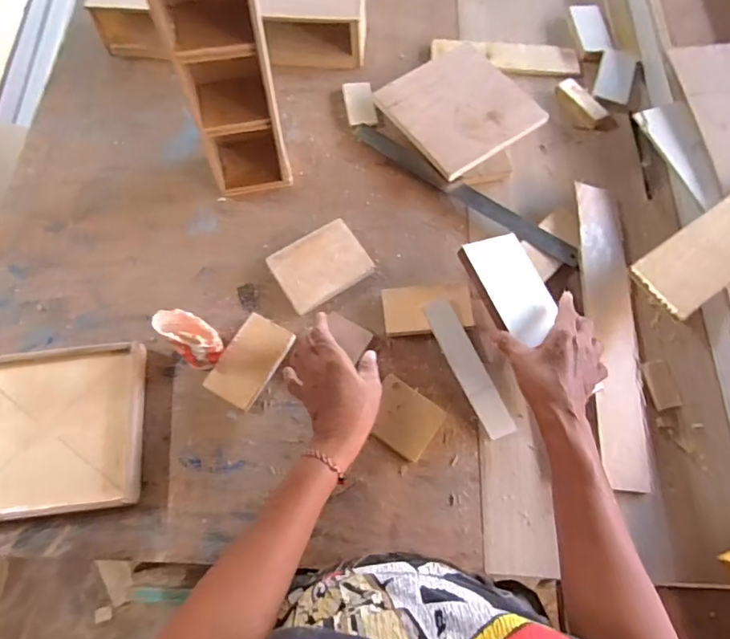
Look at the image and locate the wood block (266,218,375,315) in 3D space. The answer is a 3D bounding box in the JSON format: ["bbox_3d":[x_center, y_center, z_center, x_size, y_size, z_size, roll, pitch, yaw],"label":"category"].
[{"bbox_3d":[-0.052,-0.062,0.590,0.103,0.024,0.082,-32,74,-14],"label":"wood block"}]

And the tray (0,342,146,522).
[{"bbox_3d":[-0.320,0.111,0.505,0.182,0.028,0.162,-6,69,-5],"label":"tray"}]

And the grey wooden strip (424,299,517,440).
[{"bbox_3d":[0.110,0.051,0.537,0.031,0.009,0.155,-27,80,4],"label":"grey wooden strip"}]

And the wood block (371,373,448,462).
[{"bbox_3d":[0.040,0.103,0.526,0.071,0.013,0.063,34,71,10],"label":"wood block"}]

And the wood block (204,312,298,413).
[{"bbox_3d":[-0.123,0.046,0.546,0.057,0.016,0.095,28,70,8],"label":"wood block"}]

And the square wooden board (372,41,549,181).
[{"bbox_3d":[0.127,-0.284,0.669,0.166,0.009,0.174,-33,70,-10],"label":"square wooden board"}]

